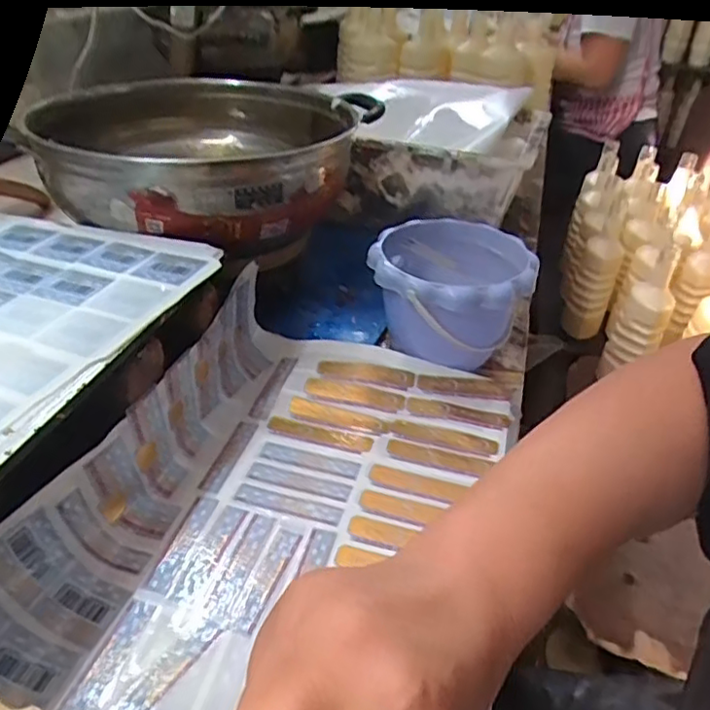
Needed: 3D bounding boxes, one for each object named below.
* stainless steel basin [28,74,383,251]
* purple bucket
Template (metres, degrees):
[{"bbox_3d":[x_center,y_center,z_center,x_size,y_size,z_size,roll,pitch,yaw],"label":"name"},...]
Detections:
[{"bbox_3d":[-0.157,-0.216,0.643,0.303,0.070,0.302,4,35,-3],"label":"stainless steel basin"},{"bbox_3d":[0.092,-0.054,0.621,0.147,0.112,0.144,9,36,9],"label":"purple bucket"}]

